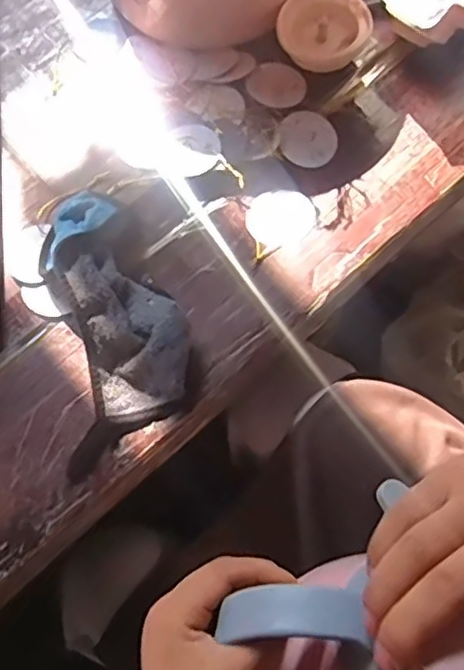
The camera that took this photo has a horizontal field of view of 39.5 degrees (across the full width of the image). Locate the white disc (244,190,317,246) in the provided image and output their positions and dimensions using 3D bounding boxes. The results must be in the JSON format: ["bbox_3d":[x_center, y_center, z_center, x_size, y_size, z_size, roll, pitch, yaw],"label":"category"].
[{"bbox_3d":[0.040,-0.095,0.524,0.055,0.004,0.048,4,70,4],"label":"white disc"}]

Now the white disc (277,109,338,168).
[{"bbox_3d":[0.065,-0.170,0.549,0.049,0.006,0.055,5,70,4],"label":"white disc"}]

